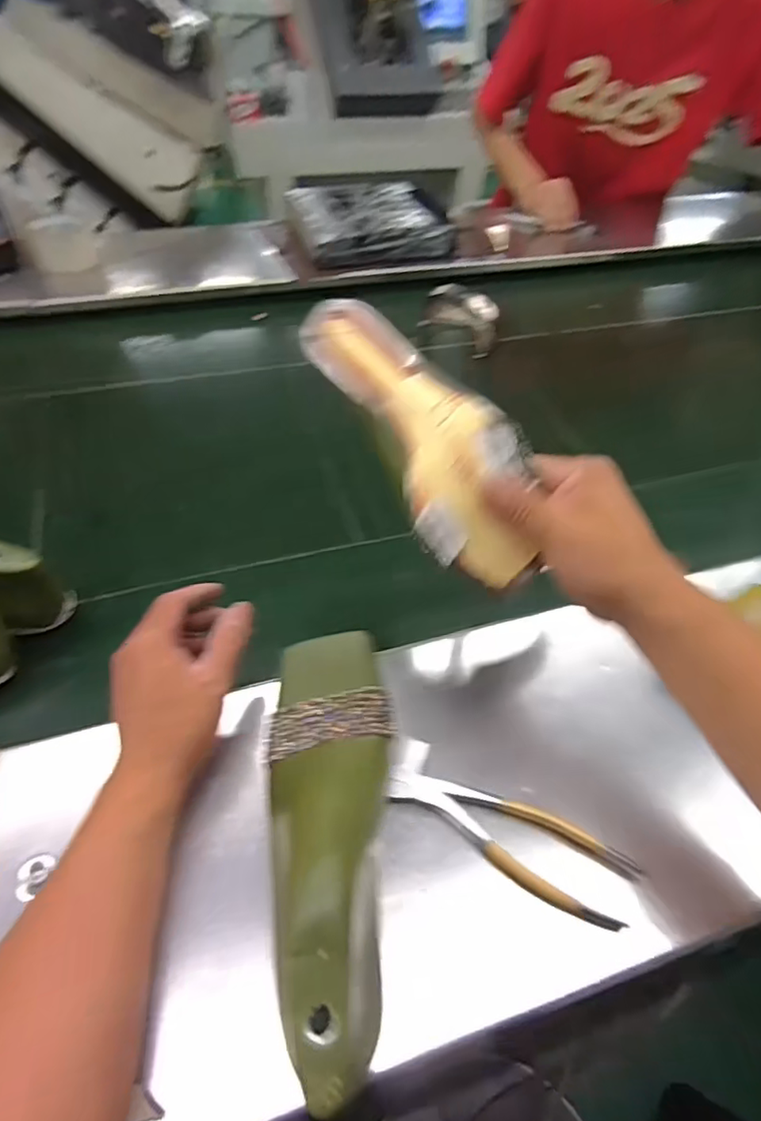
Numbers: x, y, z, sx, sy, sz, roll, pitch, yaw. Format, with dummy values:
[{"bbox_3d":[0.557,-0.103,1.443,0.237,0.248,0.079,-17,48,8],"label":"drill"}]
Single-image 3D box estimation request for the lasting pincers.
[{"bbox_3d":[0.084,0.180,0.387,0.167,0.019,0.051,23,52,16],"label":"lasting pincers"}]

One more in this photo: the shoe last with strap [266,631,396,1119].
[{"bbox_3d":[-0.026,0.160,0.345,0.080,0.118,0.234,-4,49,-6],"label":"shoe last with strap"}]

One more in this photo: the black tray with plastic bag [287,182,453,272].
[{"bbox_3d":[-0.022,-0.585,0.998,0.262,0.079,0.185,-18,52,-18],"label":"black tray with plastic bag"}]

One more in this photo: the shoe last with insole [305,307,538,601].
[{"bbox_3d":[0.026,-0.089,0.378,0.068,0.058,0.229,-26,74,-23],"label":"shoe last with insole"}]

